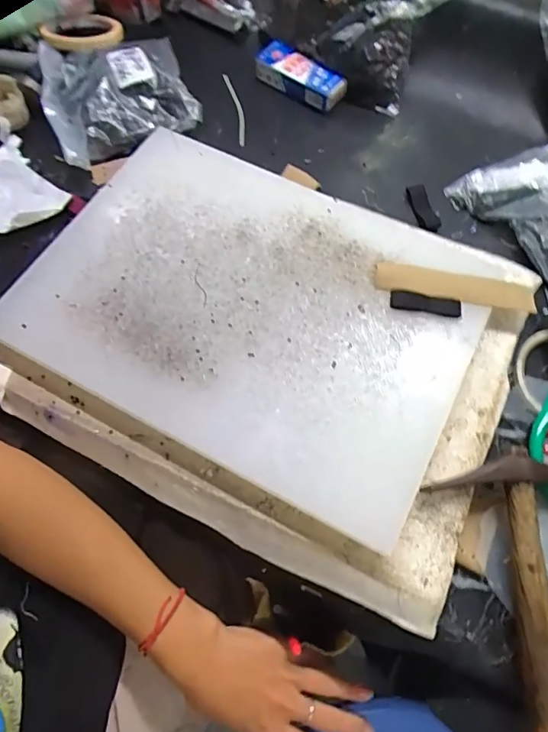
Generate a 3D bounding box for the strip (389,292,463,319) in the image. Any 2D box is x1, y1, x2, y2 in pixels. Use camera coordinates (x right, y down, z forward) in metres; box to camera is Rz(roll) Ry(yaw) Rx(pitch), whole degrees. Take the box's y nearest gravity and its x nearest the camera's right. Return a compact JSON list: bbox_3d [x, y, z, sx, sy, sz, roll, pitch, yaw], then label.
[{"bbox_3d":[0.123,-0.050,0.380,0.057,0.006,0.014,9,66,4],"label":"strip"}]

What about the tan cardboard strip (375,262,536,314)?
[{"bbox_3d":[0.151,-0.066,0.387,0.131,0.006,0.029,10,66,5],"label":"tan cardboard strip"}]

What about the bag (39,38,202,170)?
[{"bbox_3d":[-0.188,-0.335,0.544,0.163,0.040,0.218,-19,67,-8],"label":"bag"}]

